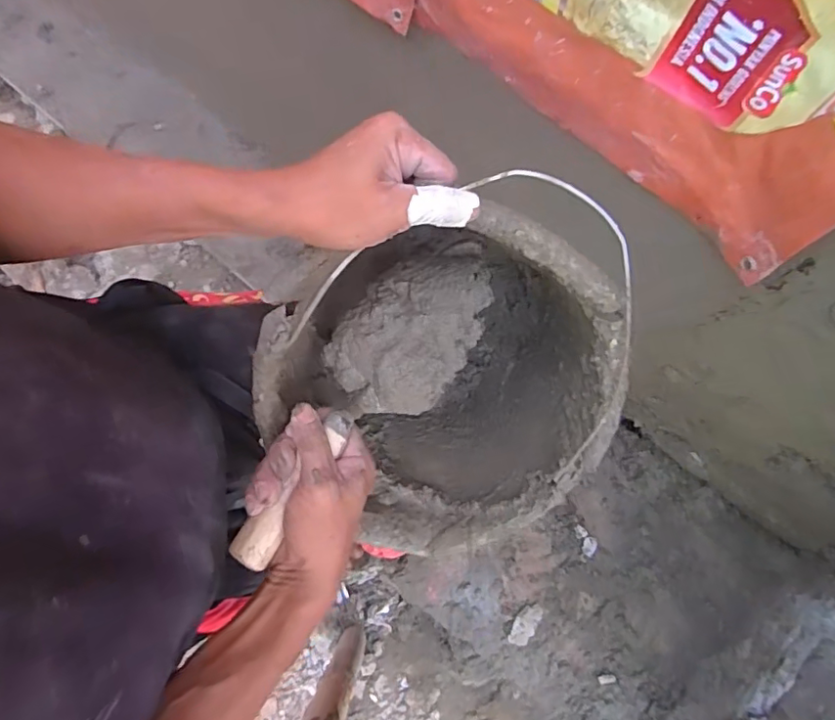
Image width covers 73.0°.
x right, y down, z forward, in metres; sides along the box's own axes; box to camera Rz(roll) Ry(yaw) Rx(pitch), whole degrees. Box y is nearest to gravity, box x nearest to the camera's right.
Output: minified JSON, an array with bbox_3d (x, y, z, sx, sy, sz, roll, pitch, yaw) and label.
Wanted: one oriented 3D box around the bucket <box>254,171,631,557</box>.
[{"bbox_3d":[-0.003,-0.001,0.499,0.265,0.239,0.312,35,108,-27],"label":"bucket"}]

